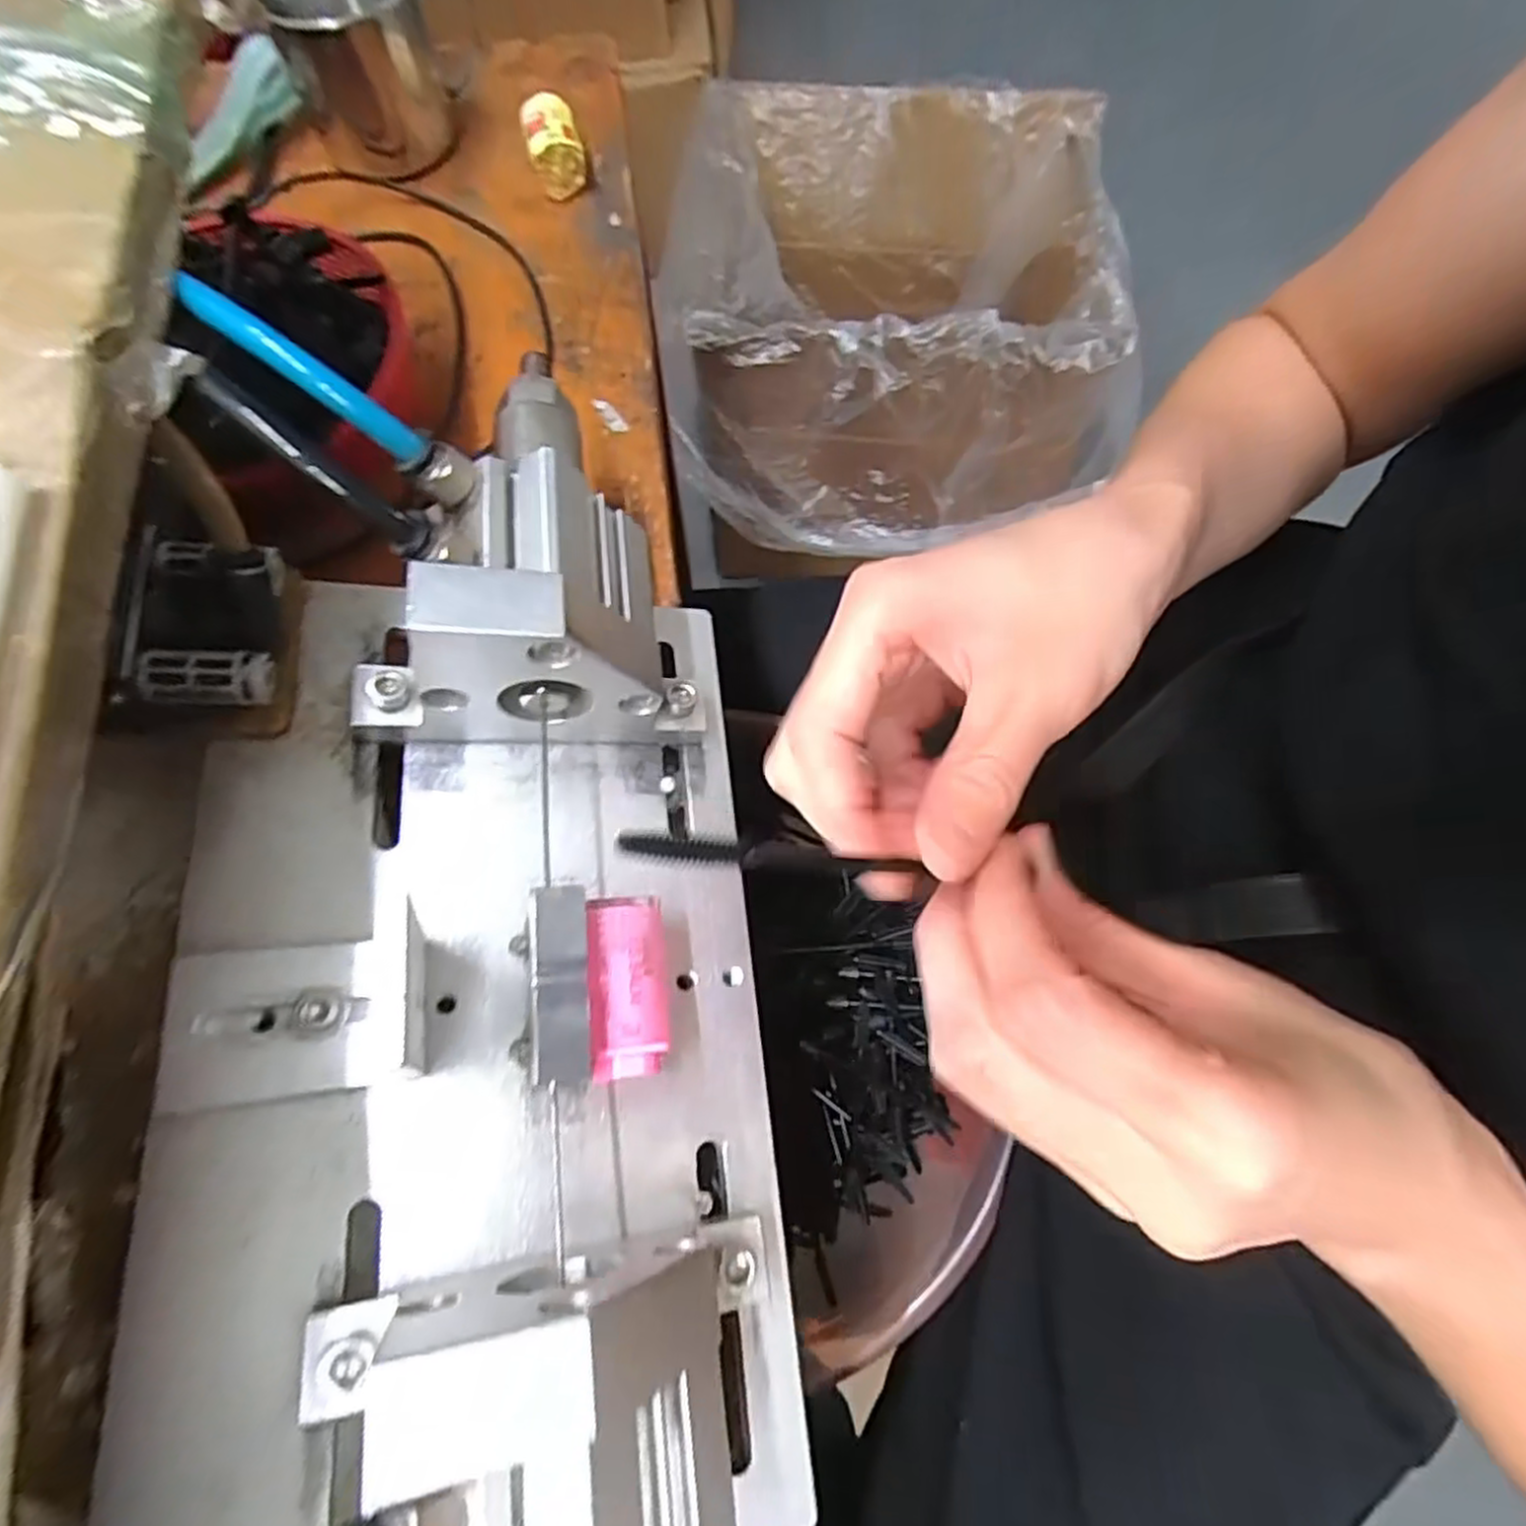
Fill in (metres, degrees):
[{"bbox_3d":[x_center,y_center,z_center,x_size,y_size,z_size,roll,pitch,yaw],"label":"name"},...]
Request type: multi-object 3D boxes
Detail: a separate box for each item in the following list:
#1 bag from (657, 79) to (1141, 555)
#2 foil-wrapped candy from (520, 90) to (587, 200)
[{"bbox_3d":[0.139,-0.478,0.832,0.473,0.213,0.450,-4,69,0],"label":"bag"},{"bbox_3d":[-0.102,-0.302,0.375,0.025,0.028,0.038,-16,70,-5],"label":"foil-wrapped candy"}]

